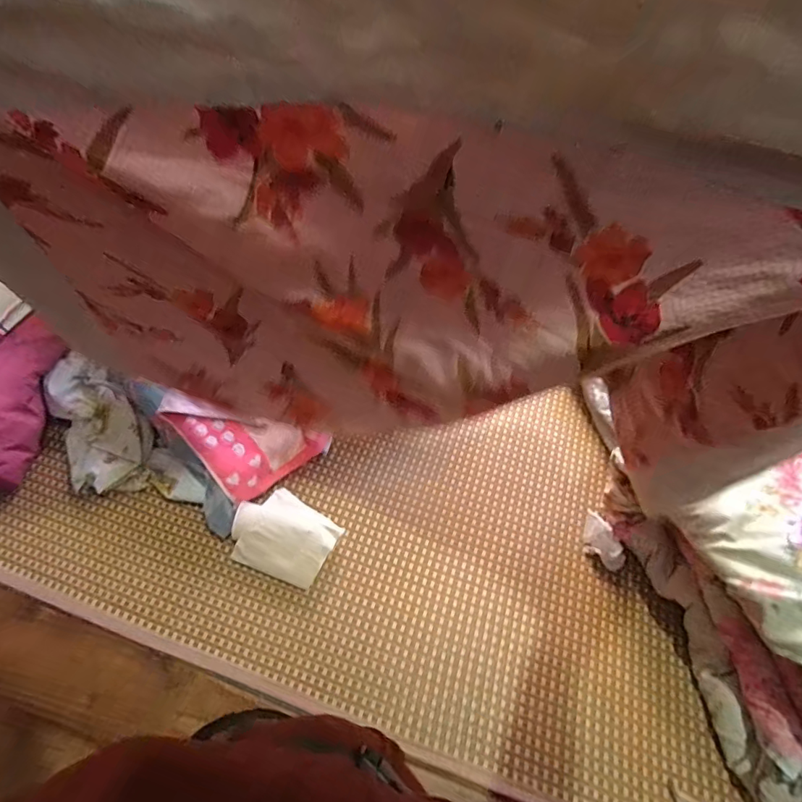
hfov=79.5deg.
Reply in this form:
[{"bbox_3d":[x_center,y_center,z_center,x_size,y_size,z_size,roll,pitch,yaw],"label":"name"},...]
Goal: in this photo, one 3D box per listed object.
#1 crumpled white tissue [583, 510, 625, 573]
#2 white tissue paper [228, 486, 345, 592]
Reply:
[{"bbox_3d":[0.315,0.219,0.750,0.081,0.035,0.050,40,63,21],"label":"crumpled white tissue"},{"bbox_3d":[-0.173,0.202,0.716,0.142,0.070,0.109,24,58,12],"label":"white tissue paper"}]

